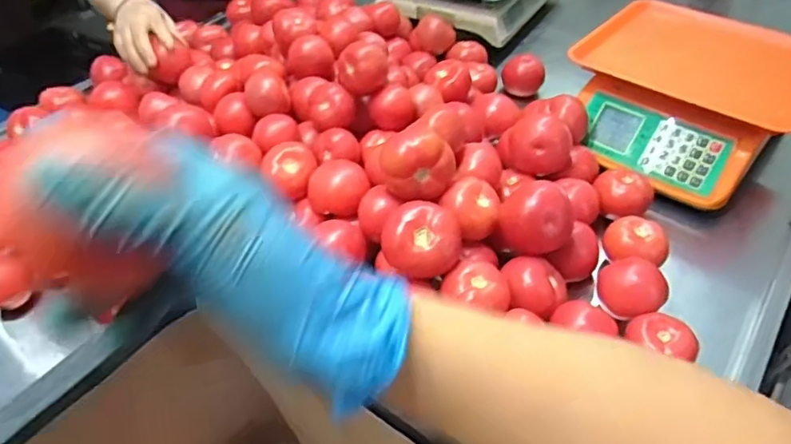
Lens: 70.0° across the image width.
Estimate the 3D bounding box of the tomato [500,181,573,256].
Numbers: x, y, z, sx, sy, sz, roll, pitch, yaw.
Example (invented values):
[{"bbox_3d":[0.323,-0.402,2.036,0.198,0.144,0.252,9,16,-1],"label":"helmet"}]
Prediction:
[{"bbox_3d":[0.154,0.001,0.622,0.076,0.073,0.067,11,48,14],"label":"tomato"}]

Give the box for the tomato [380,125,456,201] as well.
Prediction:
[{"bbox_3d":[0.024,-0.075,0.625,0.080,0.057,0.084,-4,46,1],"label":"tomato"}]

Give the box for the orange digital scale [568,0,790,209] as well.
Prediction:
[{"bbox_3d":[0.405,-0.178,0.784,0.298,0.117,0.288,27,54,27],"label":"orange digital scale"}]

